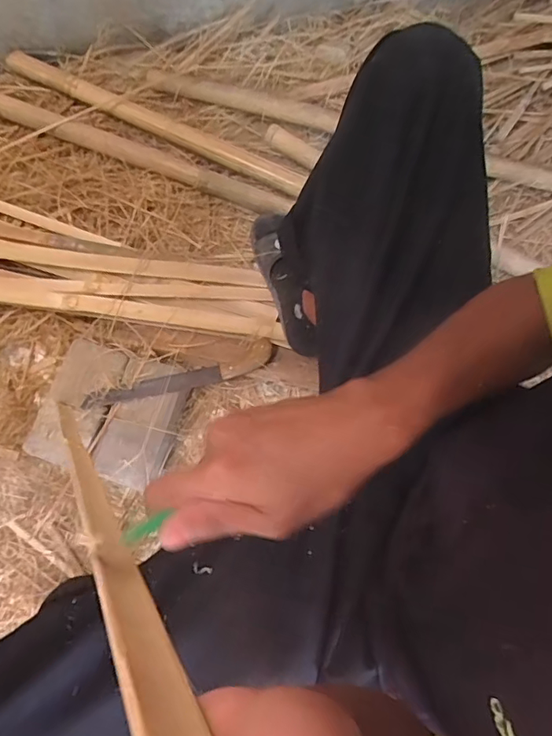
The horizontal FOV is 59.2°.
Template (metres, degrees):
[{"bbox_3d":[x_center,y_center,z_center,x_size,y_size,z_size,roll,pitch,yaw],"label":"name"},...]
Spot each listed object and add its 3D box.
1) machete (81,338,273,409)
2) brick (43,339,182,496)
[{"bbox_3d":[-0.163,0.018,0.810,0.324,0.027,0.047,-16,75,-2],"label":"machete"},{"bbox_3d":[-0.223,0.090,0.808,0.113,0.059,0.205,19,77,7],"label":"brick"}]

